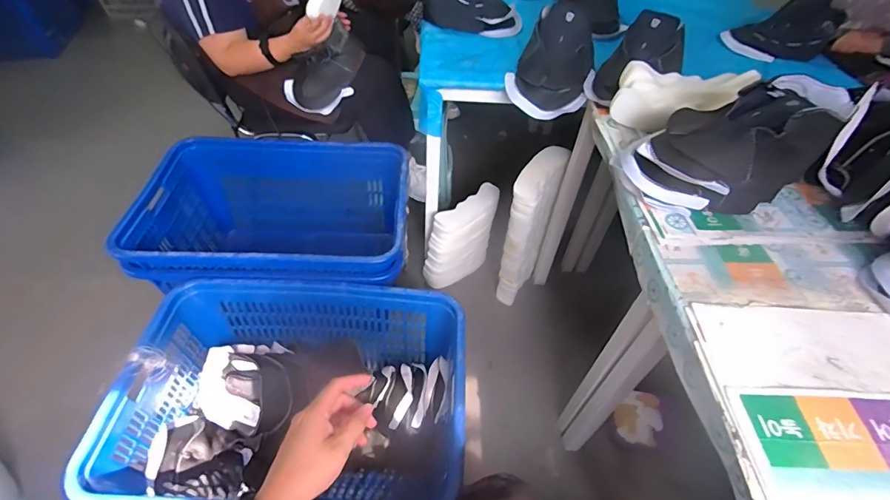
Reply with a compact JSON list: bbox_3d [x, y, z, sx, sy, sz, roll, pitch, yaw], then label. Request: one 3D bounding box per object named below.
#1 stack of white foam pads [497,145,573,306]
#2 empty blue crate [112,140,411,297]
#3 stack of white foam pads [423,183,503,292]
[{"bbox_3d":[0.268,-0.052,1.414,0.107,0.517,0.252,20,50,14],"label":"stack of white foam pads"},{"bbox_3d":[-0.494,-0.032,1.405,0.725,0.447,0.552,0,49,-4],"label":"empty blue crate"},{"bbox_3d":[0.060,-0.031,1.543,0.304,0.323,0.087,-35,59,-29],"label":"stack of white foam pads"}]

